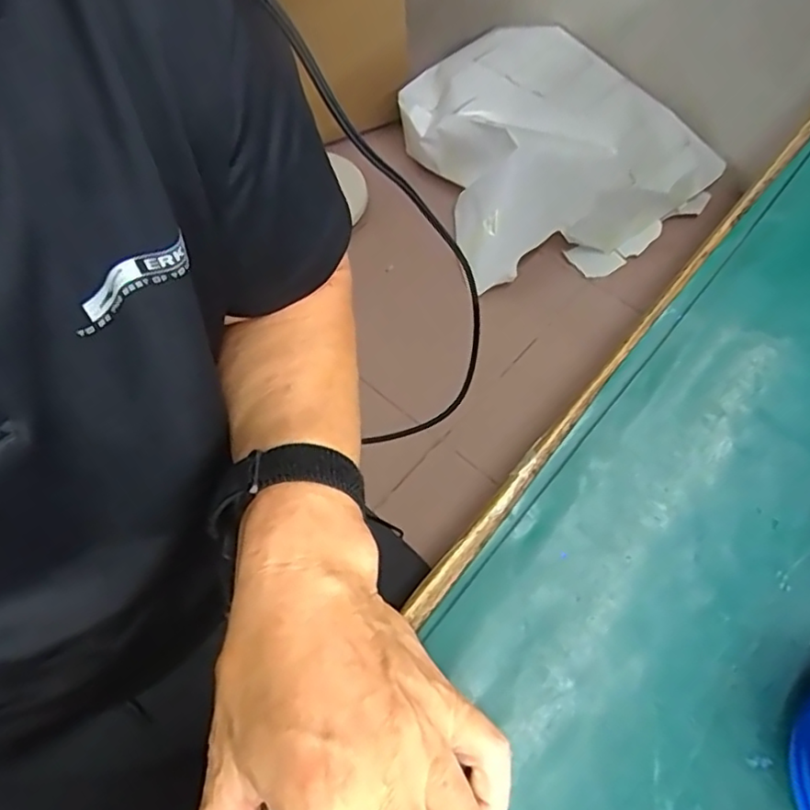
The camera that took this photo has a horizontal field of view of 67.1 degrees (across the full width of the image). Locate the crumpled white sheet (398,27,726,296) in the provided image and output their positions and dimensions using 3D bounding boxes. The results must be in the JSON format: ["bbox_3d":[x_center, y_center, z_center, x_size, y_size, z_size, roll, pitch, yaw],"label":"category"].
[{"bbox_3d":[0.332,-0.575,1.362,0.558,0.232,0.581,-18,62,-6],"label":"crumpled white sheet"}]

